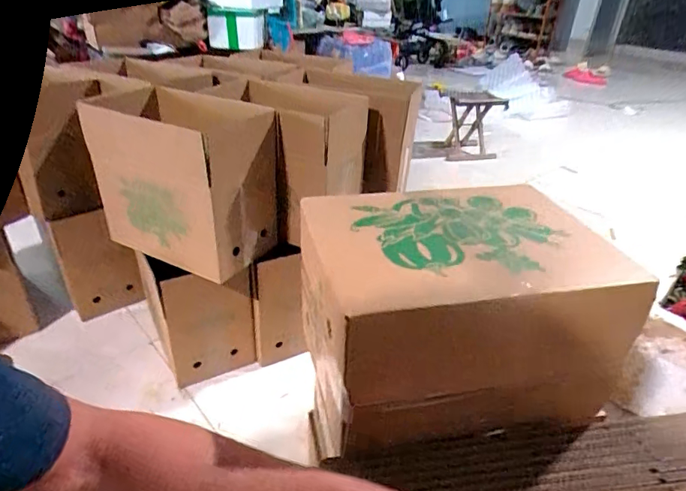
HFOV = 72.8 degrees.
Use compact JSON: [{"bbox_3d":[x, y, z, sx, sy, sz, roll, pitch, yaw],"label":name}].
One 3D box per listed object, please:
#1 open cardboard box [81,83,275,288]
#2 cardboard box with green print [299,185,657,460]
[{"bbox_3d":[-0.286,-0.118,0.840,0.332,0.258,0.170,18,34,23],"label":"open cardboard box"},{"bbox_3d":[0.107,0.056,0.471,0.265,0.146,0.217,-7,32,-13],"label":"cardboard box with green print"}]

